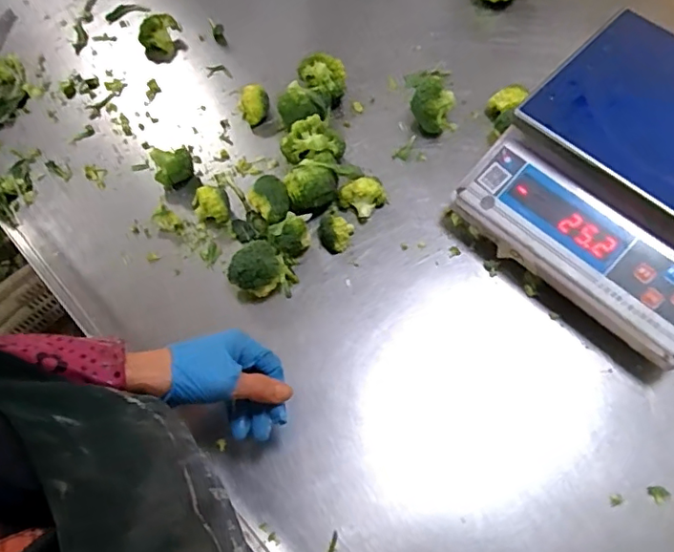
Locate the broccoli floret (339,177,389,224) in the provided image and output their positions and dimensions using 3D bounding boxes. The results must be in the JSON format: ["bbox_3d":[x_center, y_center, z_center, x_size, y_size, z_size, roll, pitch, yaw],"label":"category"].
[{"bbox_3d":[0.030,-0.093,0.645,0.047,0.038,0.041,-42,71,-14],"label":"broccoli floret"}]

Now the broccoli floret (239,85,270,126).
[{"bbox_3d":[-0.105,-0.216,0.706,0.038,0.041,0.034,-14,67,-3],"label":"broccoli floret"}]

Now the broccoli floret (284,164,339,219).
[{"bbox_3d":[-0.029,-0.104,0.640,0.060,0.053,0.055,-9,67,-1],"label":"broccoli floret"}]

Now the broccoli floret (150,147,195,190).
[{"bbox_3d":[-0.198,-0.131,0.673,0.046,0.028,0.047,-13,67,-2],"label":"broccoli floret"}]

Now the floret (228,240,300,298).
[{"bbox_3d":[-0.082,-0.007,0.602,0.070,0.050,0.052,4,68,5],"label":"floret"}]

